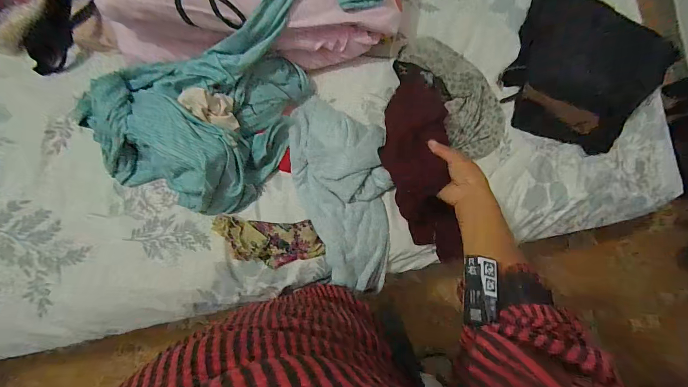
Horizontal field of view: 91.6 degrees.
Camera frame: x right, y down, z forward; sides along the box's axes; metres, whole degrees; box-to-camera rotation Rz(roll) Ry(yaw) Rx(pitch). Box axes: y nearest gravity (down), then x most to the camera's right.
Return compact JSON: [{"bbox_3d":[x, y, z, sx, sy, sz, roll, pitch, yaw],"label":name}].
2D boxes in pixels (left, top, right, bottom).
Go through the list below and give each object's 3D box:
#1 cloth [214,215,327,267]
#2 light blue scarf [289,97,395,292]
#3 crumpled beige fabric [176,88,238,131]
[{"bbox_3d":[-0.155,0.103,0.699,0.224,0.025,0.097,3,86,-6],"label":"cloth"},{"bbox_3d":[0.000,0.011,0.731,0.196,0.077,0.413,-8,88,-6],"label":"light blue scarf"},{"bbox_3d":[-0.254,-0.162,0.634,0.103,0.054,0.068,7,86,-6],"label":"crumpled beige fabric"}]

